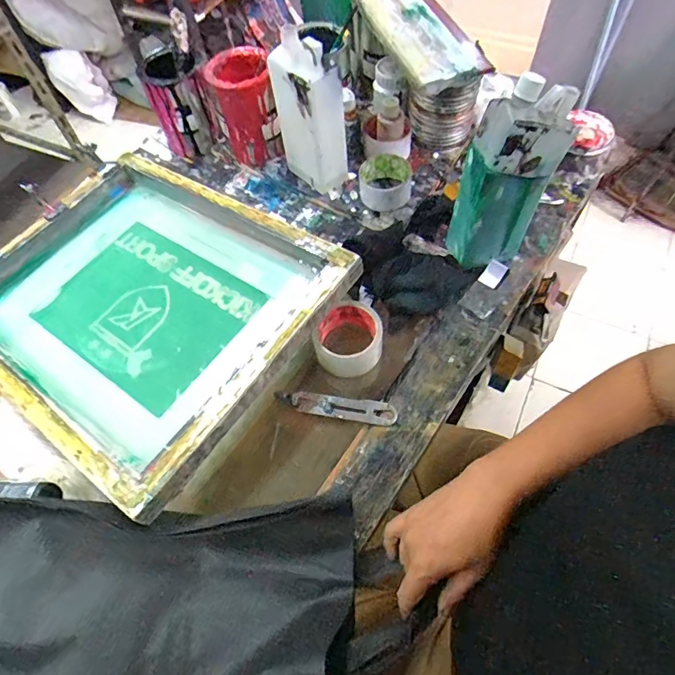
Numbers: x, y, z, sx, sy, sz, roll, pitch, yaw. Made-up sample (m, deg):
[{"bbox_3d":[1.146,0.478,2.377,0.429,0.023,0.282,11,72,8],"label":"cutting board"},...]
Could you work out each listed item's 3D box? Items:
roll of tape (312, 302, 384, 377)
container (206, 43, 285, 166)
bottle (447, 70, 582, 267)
[{"bbox_3d":[0.014,0.003,0.607,0.092,0.051,0.090,-2,60,3],"label":"roll of tape"},{"bbox_3d":[-0.151,-0.390,0.765,0.093,0.139,0.109,-9,60,-1],"label":"container"},{"bbox_3d":[0.214,-0.207,0.581,0.114,0.257,0.081,-6,60,1],"label":"bottle"}]

